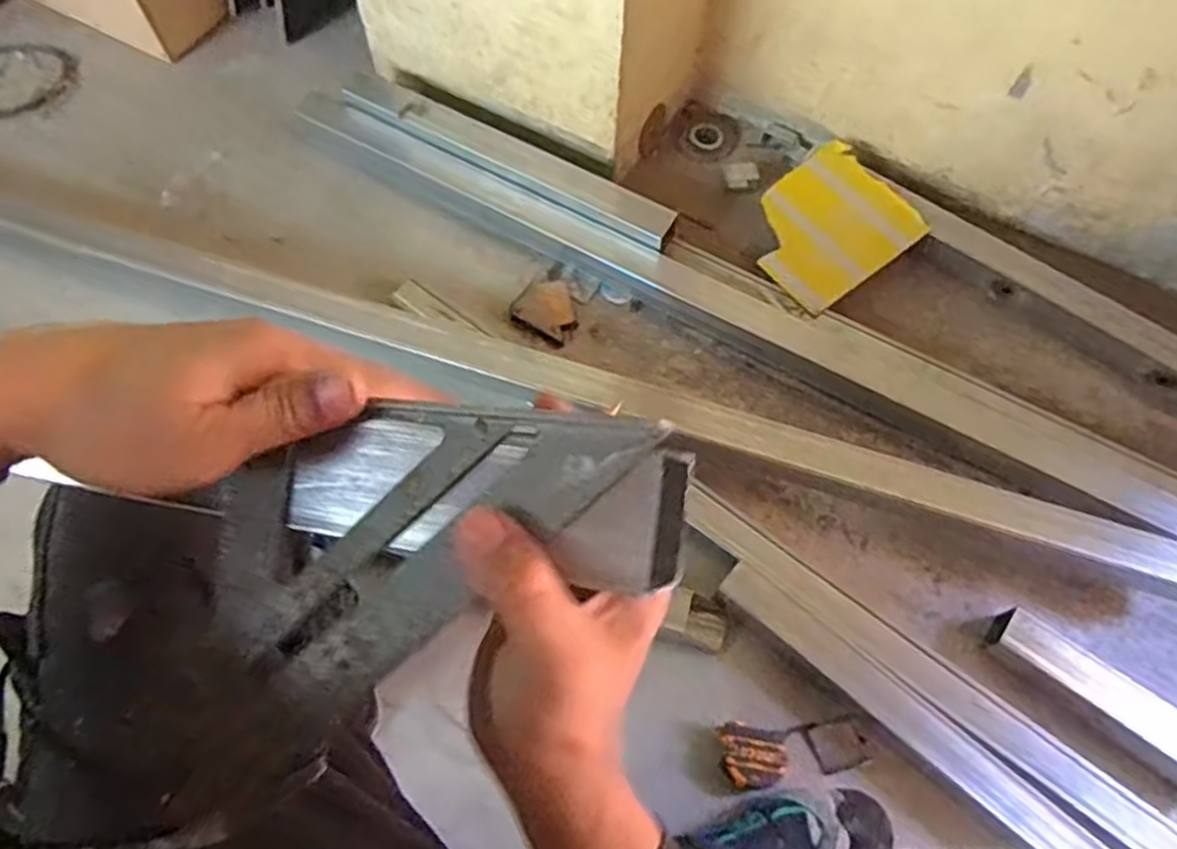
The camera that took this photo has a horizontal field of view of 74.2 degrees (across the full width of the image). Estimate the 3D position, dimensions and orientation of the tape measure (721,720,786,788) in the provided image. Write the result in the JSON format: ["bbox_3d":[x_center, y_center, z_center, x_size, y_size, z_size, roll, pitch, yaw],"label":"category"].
[{"bbox_3d":[0.173,0.350,0.825,0.065,0.046,0.062,0,65,-1],"label":"tape measure"}]

